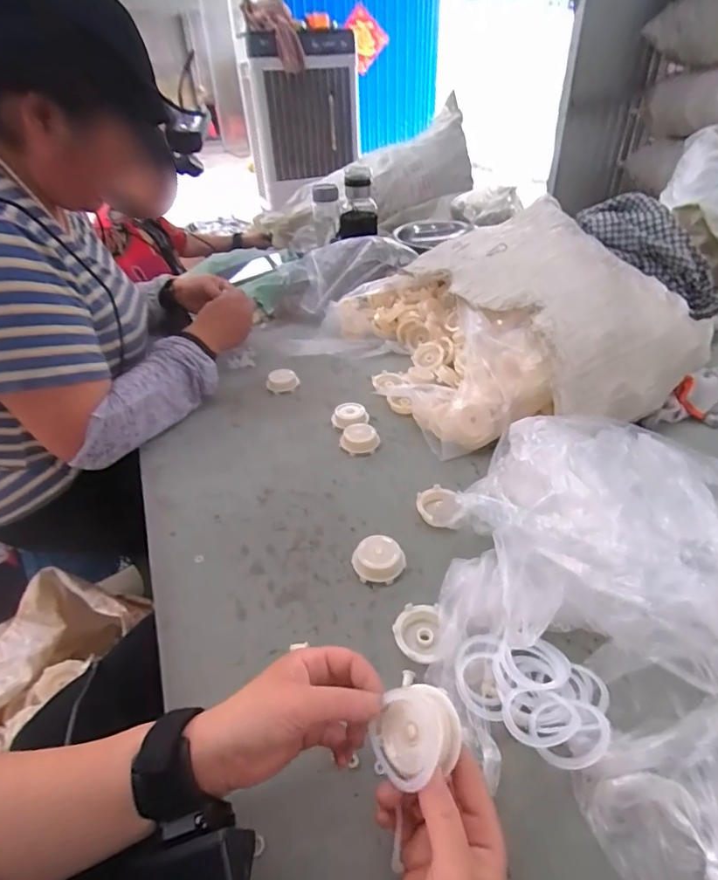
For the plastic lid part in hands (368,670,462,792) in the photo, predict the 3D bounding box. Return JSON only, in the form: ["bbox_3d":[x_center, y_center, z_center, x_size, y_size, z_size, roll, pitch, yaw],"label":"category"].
[{"bbox_3d":[0.034,0.182,0.305,0.056,0.017,0.048,-31,46,-33],"label":"plastic lid part in hands"}]

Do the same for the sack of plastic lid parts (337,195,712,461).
[{"bbox_3d":[0.224,-0.202,0.794,0.421,0.179,0.507,-13,38,-14],"label":"sack of plastic lid parts"}]

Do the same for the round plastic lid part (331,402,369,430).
[{"bbox_3d":[-0.014,-0.035,0.720,0.054,0.019,0.045,-25,43,-27],"label":"round plastic lid part"}]

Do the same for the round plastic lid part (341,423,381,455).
[{"bbox_3d":[0.001,-0.002,0.679,0.052,0.018,0.051,-2,37,1],"label":"round plastic lid part"}]

